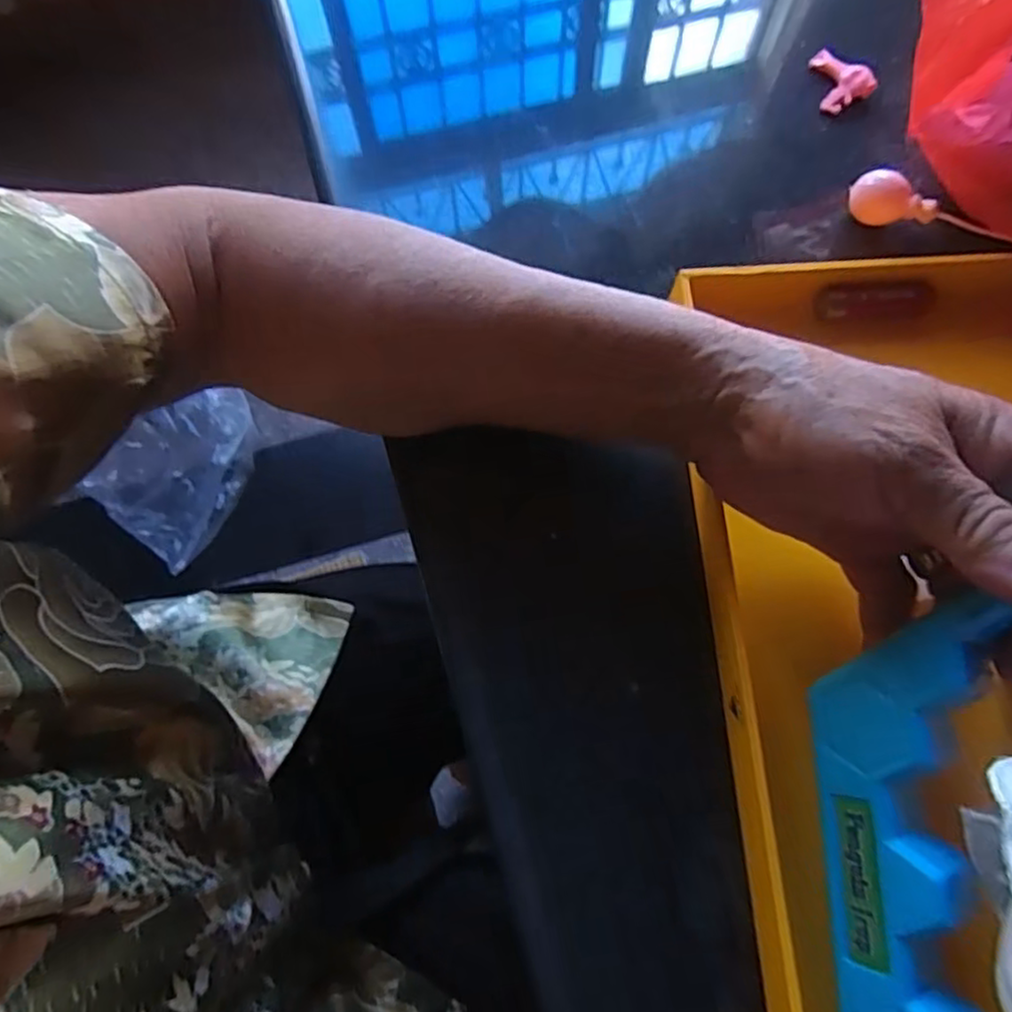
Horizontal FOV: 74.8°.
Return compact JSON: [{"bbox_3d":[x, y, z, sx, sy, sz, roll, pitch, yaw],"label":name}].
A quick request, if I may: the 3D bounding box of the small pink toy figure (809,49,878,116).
[{"bbox_3d":[0.167,-0.215,0.333,0.024,0.014,0.031,-32,72,-9],"label":"small pink toy figure"}]

